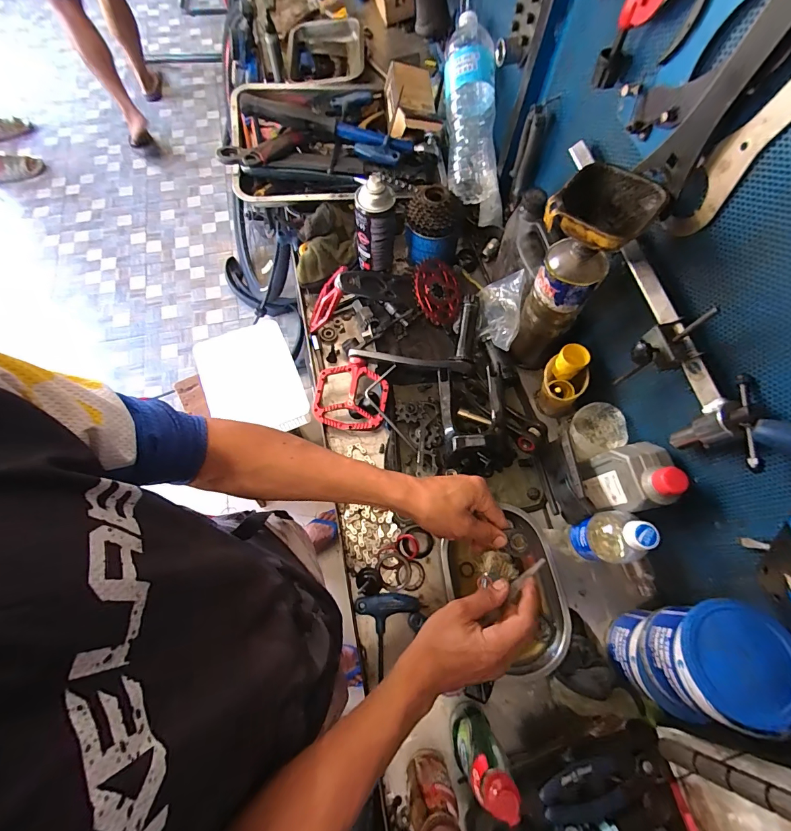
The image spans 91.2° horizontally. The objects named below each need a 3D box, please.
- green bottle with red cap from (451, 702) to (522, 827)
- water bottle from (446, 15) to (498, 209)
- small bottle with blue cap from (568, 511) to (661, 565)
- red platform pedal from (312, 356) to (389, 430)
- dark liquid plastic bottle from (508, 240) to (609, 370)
[{"bbox_3d":[0.089,0.364,0.415,0.044,0.155,0.053,-16,70,-7],"label":"green bottle with red cap"},{"bbox_3d":[0.140,-0.553,0.704,0.094,0.073,0.310,-2,98,-2],"label":"water bottle"},{"bbox_3d":[0.276,0.157,0.499,0.067,0.165,0.059,-16,70,-7],"label":"small bottle with blue cap"},{"bbox_3d":[-0.070,-0.032,0.616,0.114,0.023,0.111,0,86,1],"label":"red platform pedal"},{"bbox_3d":[0.218,-0.146,0.563,0.073,0.242,0.059,31,72,10],"label":"dark liquid plastic bottle"}]

